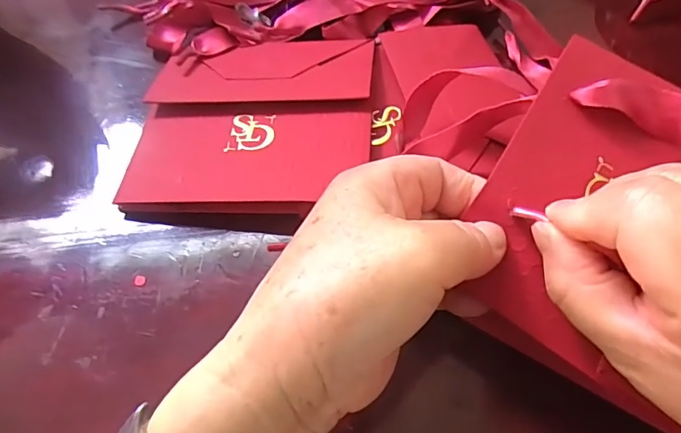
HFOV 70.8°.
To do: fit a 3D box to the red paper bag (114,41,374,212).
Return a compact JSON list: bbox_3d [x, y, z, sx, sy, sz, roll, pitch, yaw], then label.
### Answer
[{"bbox_3d":[-0.051,-0.063,0.289,0.136,0.012,0.132,-1,56,3],"label":"red paper bag"}]

